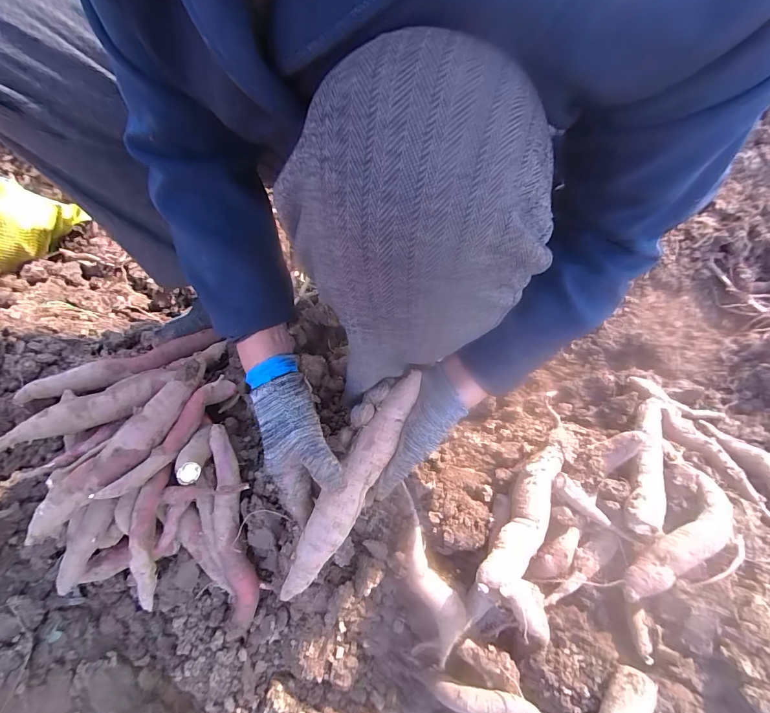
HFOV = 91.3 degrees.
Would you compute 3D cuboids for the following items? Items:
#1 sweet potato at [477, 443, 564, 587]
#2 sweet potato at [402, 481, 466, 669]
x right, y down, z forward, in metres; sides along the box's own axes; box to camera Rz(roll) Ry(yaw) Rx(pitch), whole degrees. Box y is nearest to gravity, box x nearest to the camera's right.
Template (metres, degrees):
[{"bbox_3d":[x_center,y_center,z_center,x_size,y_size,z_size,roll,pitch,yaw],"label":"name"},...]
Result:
[{"bbox_3d":[0.160,0.182,0.430,0.049,0.050,0.181,30,67,17],"label":"sweet potato"},{"bbox_3d":[0.052,0.243,0.427,0.039,0.033,0.190,-18,79,-7],"label":"sweet potato"}]

